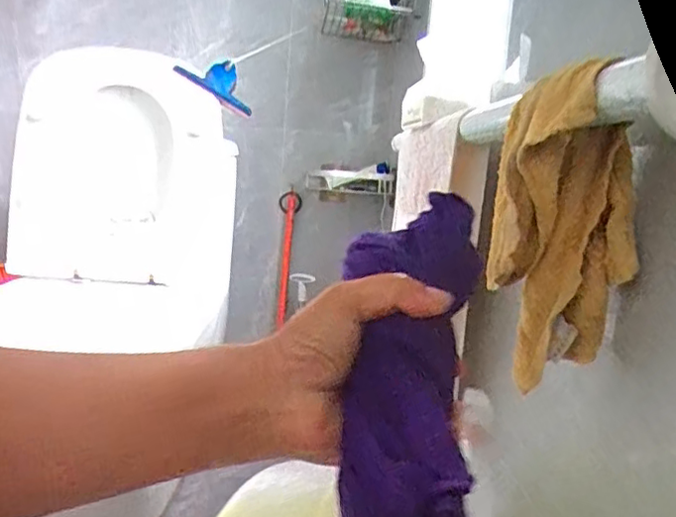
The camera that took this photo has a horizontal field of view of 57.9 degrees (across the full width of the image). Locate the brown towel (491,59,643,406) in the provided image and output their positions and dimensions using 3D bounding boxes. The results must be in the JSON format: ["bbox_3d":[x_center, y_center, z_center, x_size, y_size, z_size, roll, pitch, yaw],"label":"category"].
[{"bbox_3d":[0.154,-0.017,0.423,0.086,0.226,0.056,12,32,34],"label":"brown towel"}]

